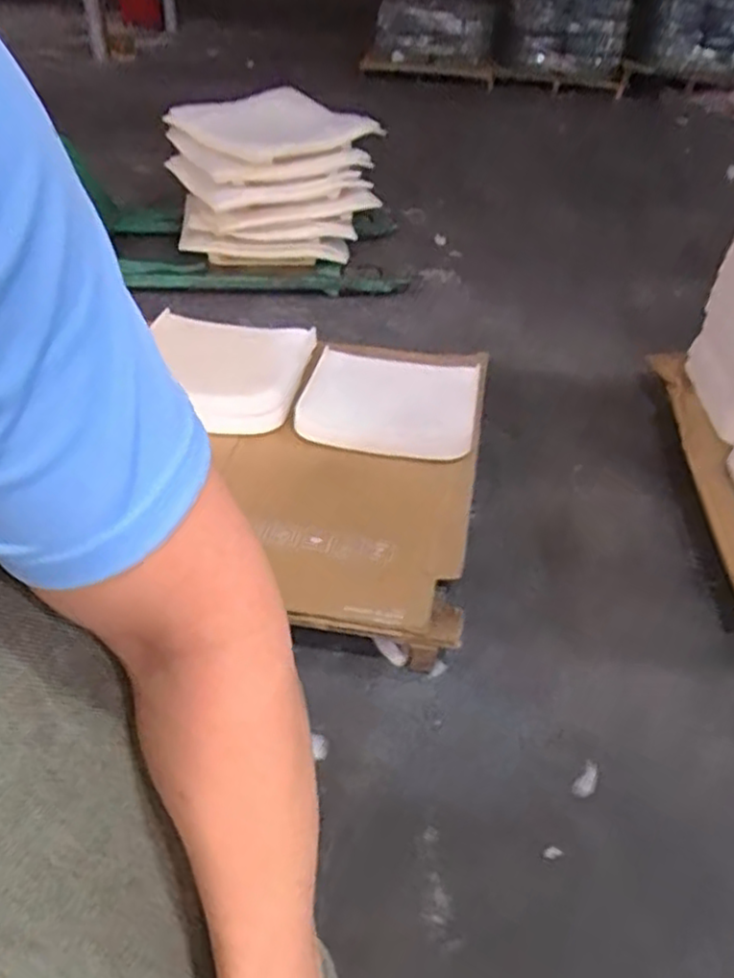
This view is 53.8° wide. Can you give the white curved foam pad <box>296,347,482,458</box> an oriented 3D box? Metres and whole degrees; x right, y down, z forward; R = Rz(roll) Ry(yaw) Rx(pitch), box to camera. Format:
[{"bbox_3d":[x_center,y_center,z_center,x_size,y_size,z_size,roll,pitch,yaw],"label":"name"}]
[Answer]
[{"bbox_3d":[0.067,-0.242,1.969,0.466,0.071,0.436,11,41,10],"label":"white curved foam pad"}]

